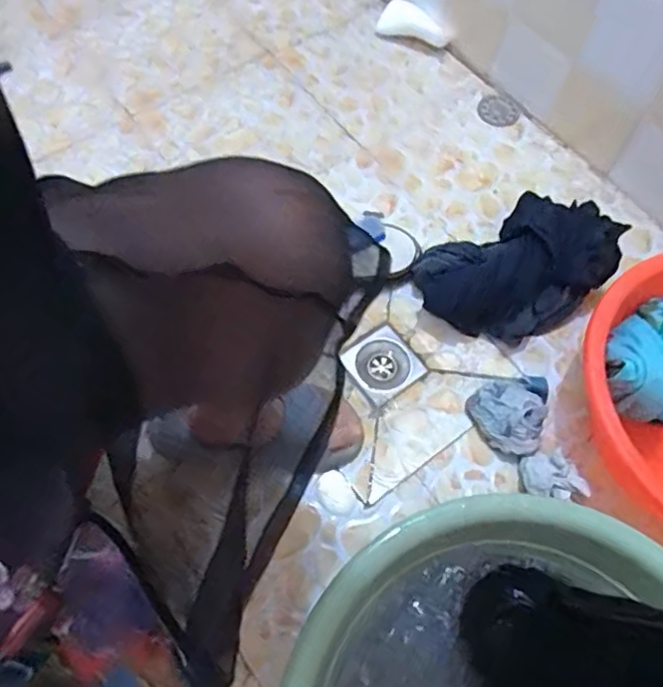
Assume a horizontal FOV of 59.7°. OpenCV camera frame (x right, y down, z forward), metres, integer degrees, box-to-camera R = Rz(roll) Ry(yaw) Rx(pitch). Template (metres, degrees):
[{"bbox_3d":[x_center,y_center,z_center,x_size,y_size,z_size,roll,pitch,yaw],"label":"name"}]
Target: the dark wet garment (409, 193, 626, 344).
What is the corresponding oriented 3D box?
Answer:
[{"bbox_3d":[0.284,-0.117,0.864,0.293,0.102,0.181,-26,67,-14],"label":"dark wet garment"}]

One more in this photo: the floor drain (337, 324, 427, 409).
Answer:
[{"bbox_3d":[0.074,0.031,0.859,0.097,0.016,0.102,-33,66,-15],"label":"floor drain"}]

